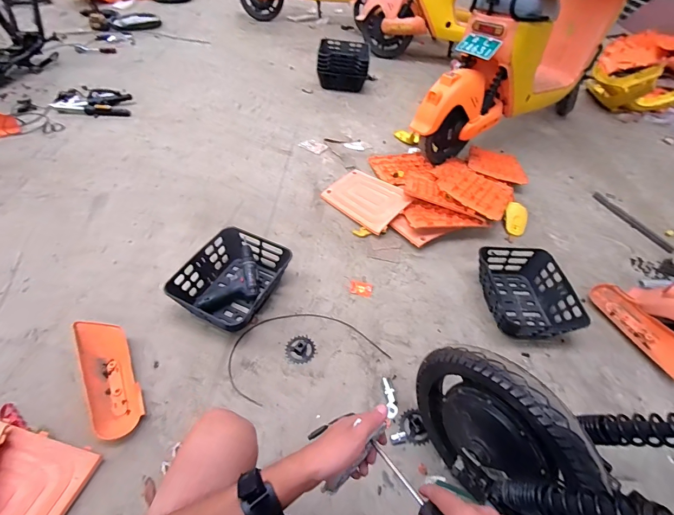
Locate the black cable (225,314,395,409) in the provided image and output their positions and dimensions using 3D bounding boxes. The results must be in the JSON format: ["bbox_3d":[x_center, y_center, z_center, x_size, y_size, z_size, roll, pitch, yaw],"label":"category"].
[{"bbox_3d":[-0.094,0.257,1.012,0.436,0.008,0.243,-16,53,-18],"label":"black cable"}]

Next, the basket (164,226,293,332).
[{"bbox_3d":[-0.317,0.068,1.091,0.266,0.112,0.321,23,51,13],"label":"basket"}]

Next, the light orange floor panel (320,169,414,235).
[{"bbox_3d":[0.123,-0.248,1.446,0.322,0.013,0.240,35,65,28],"label":"light orange floor panel"}]

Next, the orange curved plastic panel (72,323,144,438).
[{"bbox_3d":[-0.587,0.302,0.898,0.116,0.055,0.333,-23,56,-23],"label":"orange curved plastic panel"}]

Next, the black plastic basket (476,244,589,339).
[{"bbox_3d":[0.625,0.113,1.171,0.270,0.104,0.331,0,50,-6],"label":"black plastic basket"}]

